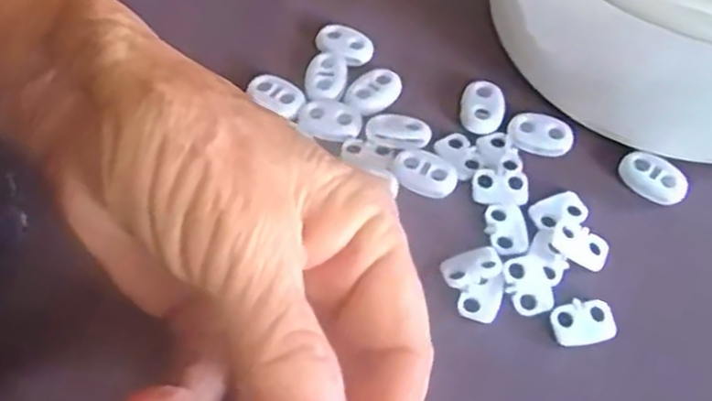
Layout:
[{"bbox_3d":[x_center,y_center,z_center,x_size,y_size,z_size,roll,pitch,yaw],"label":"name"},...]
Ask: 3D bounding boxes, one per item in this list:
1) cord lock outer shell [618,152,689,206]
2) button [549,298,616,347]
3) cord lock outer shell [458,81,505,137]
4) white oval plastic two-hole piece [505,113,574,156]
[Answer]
[{"bbox_3d":[0.100,-0.008,0.247,0.023,0.006,0.013,38,65,21],"label":"cord lock outer shell"},{"bbox_3d":[0.069,0.037,0.221,0.019,0.004,0.013,-6,58,-4],"label":"button"},{"bbox_3d":[0.046,-0.034,0.263,0.016,0.004,0.021,11,58,6],"label":"cord lock outer shell"},{"bbox_3d":[0.065,-0.023,0.257,0.023,0.004,0.014,16,59,10],"label":"white oval plastic two-hole piece"}]

